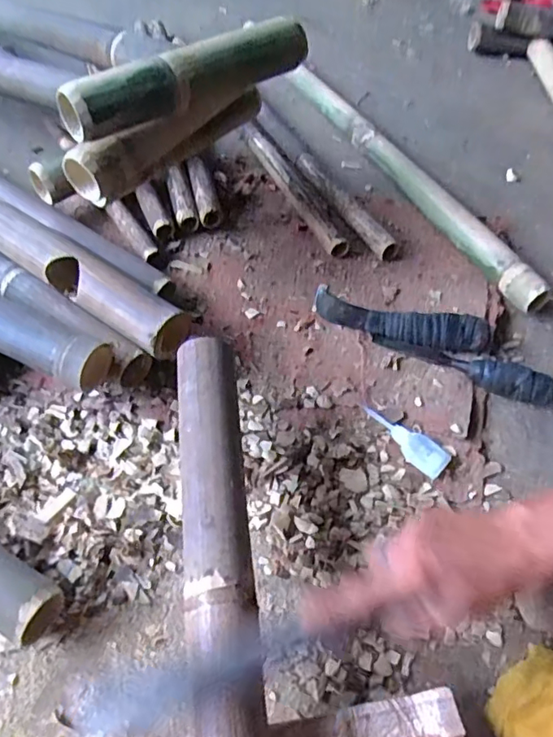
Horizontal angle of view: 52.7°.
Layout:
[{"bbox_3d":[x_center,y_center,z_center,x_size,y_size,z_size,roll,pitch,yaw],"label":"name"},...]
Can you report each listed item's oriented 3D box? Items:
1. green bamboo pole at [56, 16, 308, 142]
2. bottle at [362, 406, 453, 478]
[{"bbox_3d":[-0.083,-0.303,0.575,0.283,0.052,0.042,-32,62,-25],"label":"green bamboo pole"},{"bbox_3d":[0.133,0.074,0.585,0.097,0.012,0.032,34,58,19],"label":"bottle"}]

